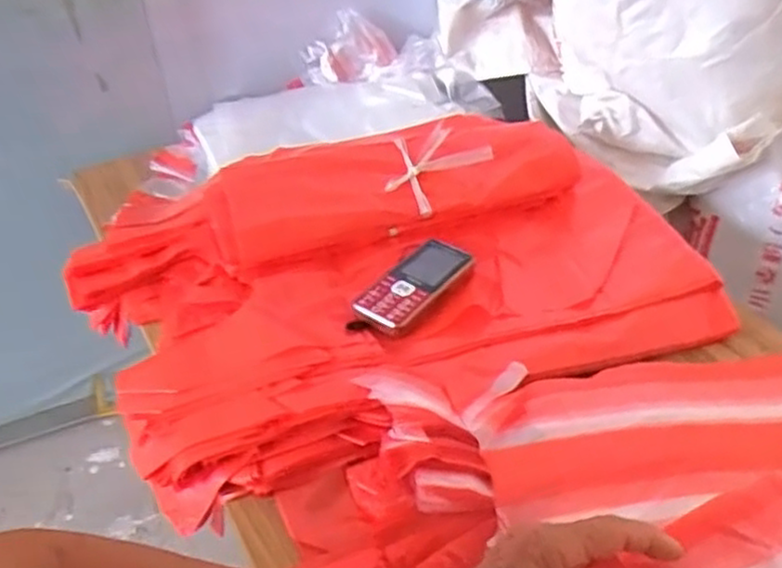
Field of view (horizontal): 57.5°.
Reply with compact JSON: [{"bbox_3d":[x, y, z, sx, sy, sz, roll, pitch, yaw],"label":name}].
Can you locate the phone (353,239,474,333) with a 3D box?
[{"bbox_3d":[0.021,-0.002,0.650,0.050,0.017,0.120,29,47,26],"label":"phone"}]

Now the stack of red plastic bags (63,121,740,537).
[{"bbox_3d":[-0.008,-0.015,0.679,0.541,0.106,0.371,-17,42,-17],"label":"stack of red plastic bags"}]

